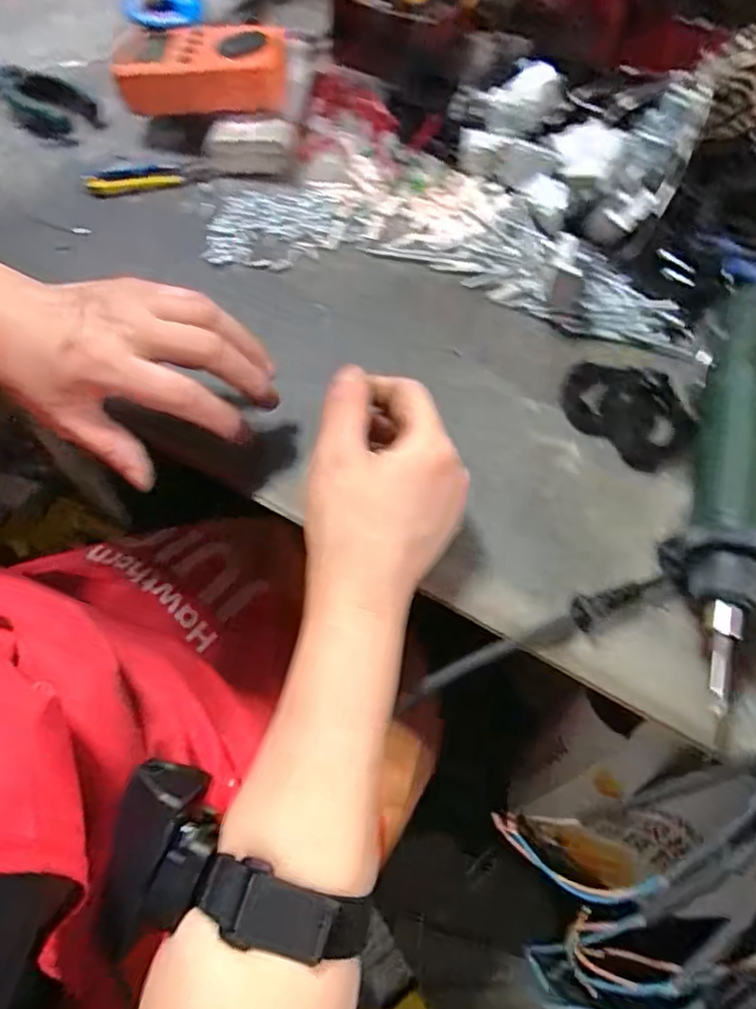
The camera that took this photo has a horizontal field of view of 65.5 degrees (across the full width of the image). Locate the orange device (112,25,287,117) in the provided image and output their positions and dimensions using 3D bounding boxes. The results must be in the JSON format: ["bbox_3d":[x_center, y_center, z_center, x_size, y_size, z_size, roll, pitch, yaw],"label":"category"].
[{"bbox_3d":[-0.133,-0.335,0.451,0.125,0.038,0.069,-1,63,-3],"label":"orange device"}]

